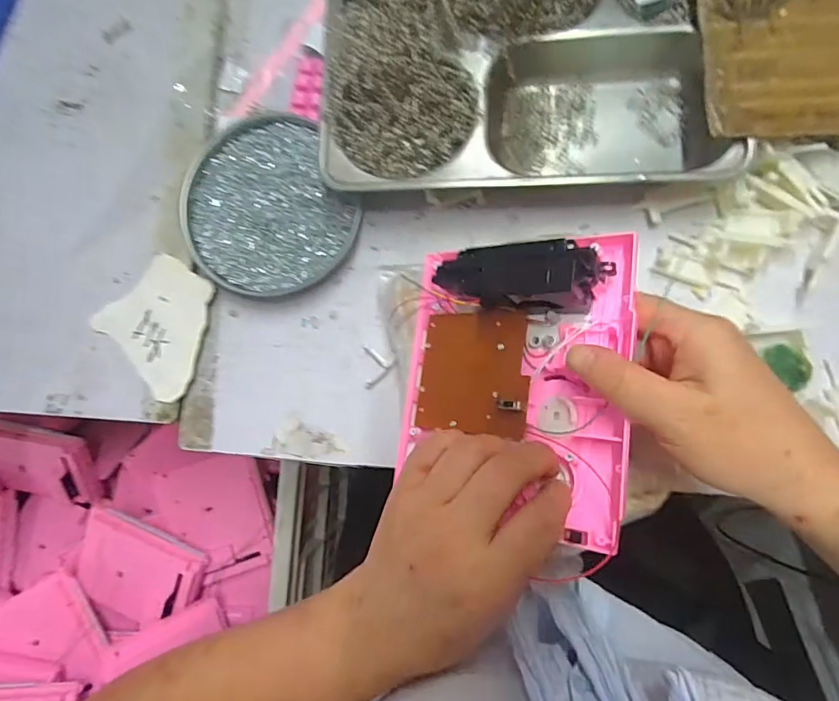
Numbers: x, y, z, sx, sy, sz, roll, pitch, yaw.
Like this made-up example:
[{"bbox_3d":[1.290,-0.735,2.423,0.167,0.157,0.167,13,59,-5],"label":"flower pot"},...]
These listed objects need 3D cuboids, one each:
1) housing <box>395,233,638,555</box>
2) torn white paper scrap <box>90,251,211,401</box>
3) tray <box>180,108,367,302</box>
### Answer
[{"bbox_3d":[0.050,0.014,0.282,0.131,0.024,0.154,3,83,31],"label":"housing"},{"bbox_3d":[-0.196,-0.021,0.384,0.087,0.008,0.095,-45,82,3],"label":"torn white paper scrap"},{"bbox_3d":[-0.118,-0.109,0.375,0.124,0.018,0.133,-34,83,4],"label":"tray"}]

